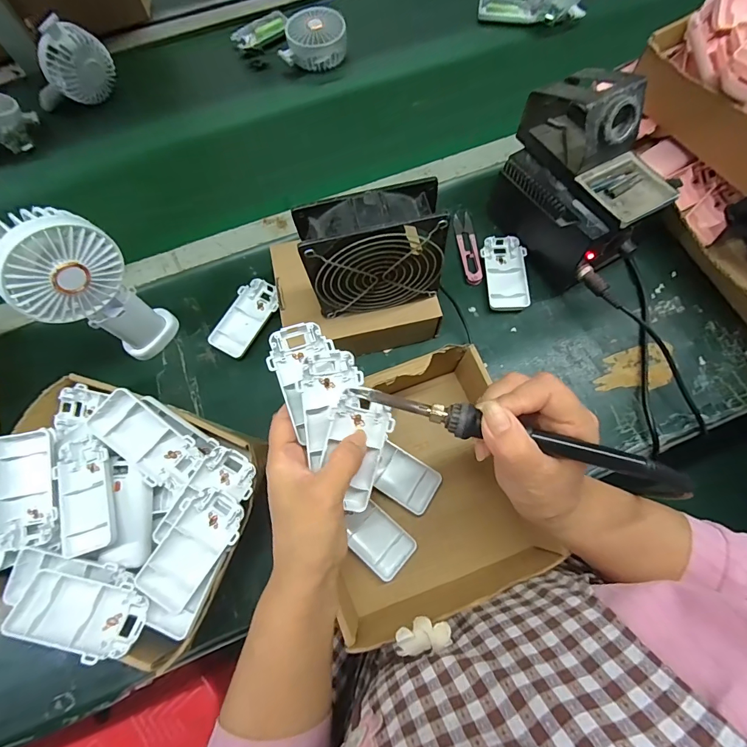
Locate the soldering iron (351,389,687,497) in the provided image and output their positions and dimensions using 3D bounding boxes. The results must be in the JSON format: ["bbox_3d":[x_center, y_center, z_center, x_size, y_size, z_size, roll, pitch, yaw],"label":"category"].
[{"bbox_3d":[0.084,0.039,0.250,0.207,0.013,0.020,15,72,11],"label":"soldering iron"}]

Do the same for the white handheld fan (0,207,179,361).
[{"bbox_3d":[-0.254,-0.069,0.370,0.036,0.185,0.088,37,76,12],"label":"white handheld fan"}]

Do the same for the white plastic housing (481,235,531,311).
[{"bbox_3d":[0.157,-0.121,0.474,0.048,0.014,0.099,-3,71,0],"label":"white plastic housing"}]

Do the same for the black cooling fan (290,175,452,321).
[{"bbox_3d":[0.000,-0.106,0.357,0.117,0.113,0.045,-12,72,-3],"label":"black cooling fan"}]

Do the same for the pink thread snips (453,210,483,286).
[{"bbox_3d":[0.117,-0.157,0.490,0.023,0.009,0.106,-6,71,-1],"label":"pink thread snips"}]

